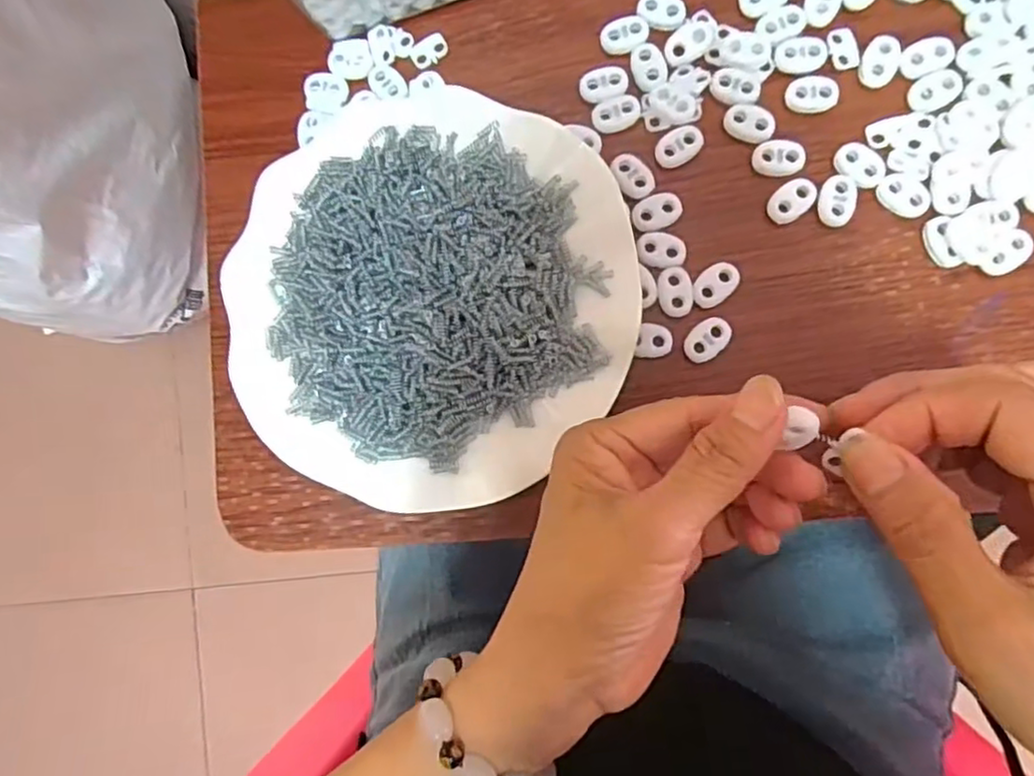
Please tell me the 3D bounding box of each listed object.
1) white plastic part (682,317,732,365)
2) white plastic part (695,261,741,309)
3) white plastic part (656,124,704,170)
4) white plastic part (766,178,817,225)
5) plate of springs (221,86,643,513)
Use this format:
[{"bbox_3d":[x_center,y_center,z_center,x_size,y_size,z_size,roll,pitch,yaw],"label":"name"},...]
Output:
[{"bbox_3d":[0.087,-0.022,0.293,0.023,0.004,0.016,-43,83,3],"label":"white plastic part"},{"bbox_3d":[0.091,-0.047,0.295,0.023,0.004,0.016,-42,84,3],"label":"white plastic part"},{"bbox_3d":[0.075,-0.112,0.299,0.023,0.004,0.015,-30,84,5],"label":"white plastic part"},{"bbox_3d":[0.124,-0.085,0.292,0.022,0.004,0.016,-42,84,3],"label":"white plastic part"},{"bbox_3d":[-0.039,-0.041,0.301,0.180,0.033,0.179,0,87,7],"label":"plate of springs"}]

